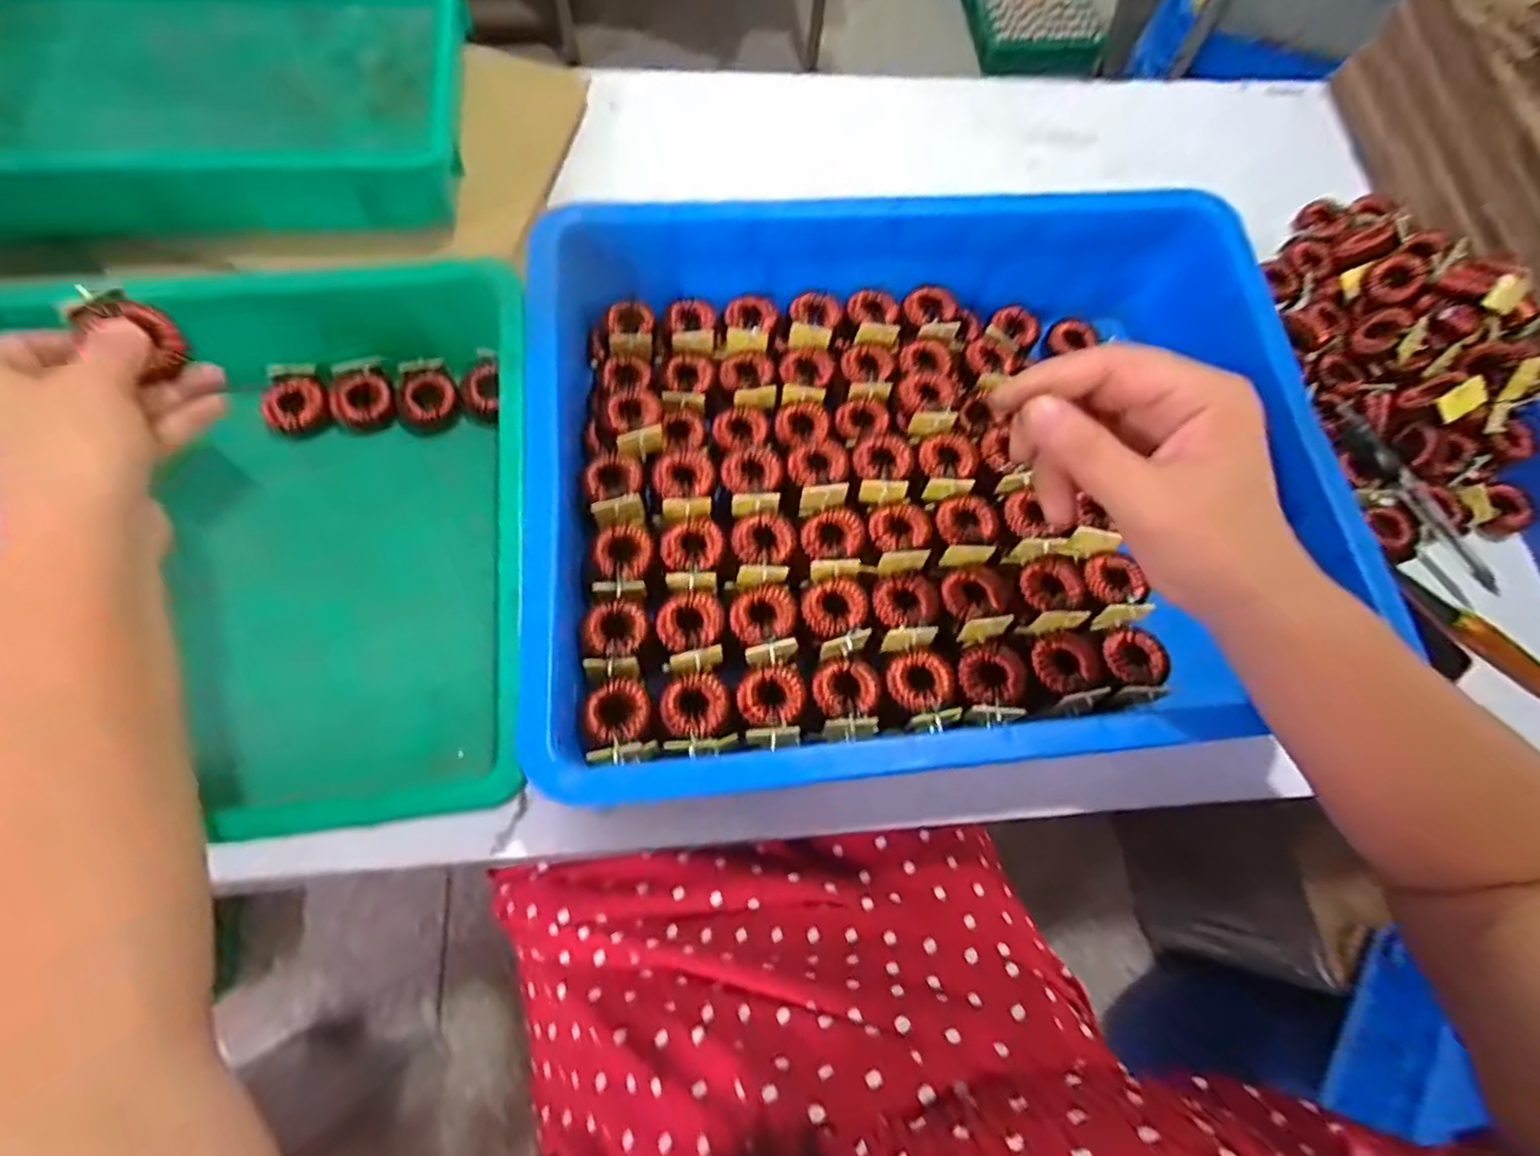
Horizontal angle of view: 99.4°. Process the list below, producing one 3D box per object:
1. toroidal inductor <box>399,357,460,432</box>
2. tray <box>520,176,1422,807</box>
[{"bbox_3d":[-0.213,-0.112,0.408,0.038,0.020,0.039,-27,74,-11],"label":"toroidal inductor"},{"bbox_3d":[0.095,-0.065,0.375,0.443,0.081,0.338,-5,71,-5],"label":"tray"}]

